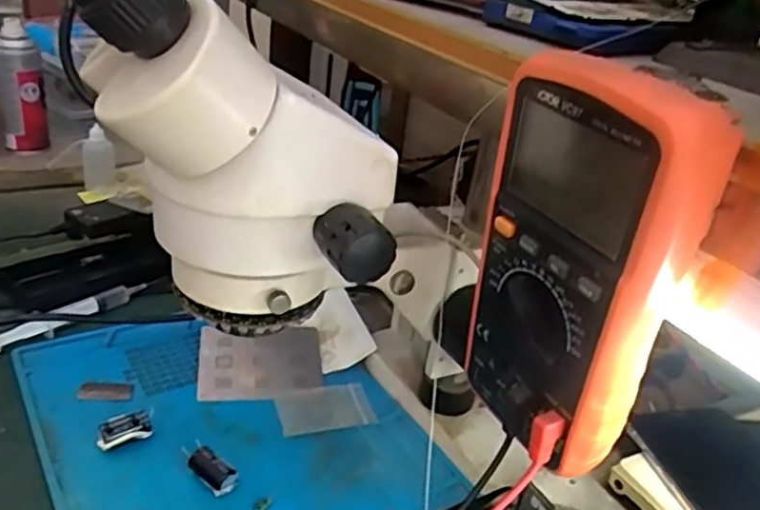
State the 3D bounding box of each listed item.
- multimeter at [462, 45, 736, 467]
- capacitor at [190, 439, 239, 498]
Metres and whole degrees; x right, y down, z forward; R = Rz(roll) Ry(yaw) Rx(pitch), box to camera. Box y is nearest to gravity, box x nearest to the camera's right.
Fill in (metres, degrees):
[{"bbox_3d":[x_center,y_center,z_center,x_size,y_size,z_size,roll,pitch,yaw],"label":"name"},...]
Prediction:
[{"bbox_3d":[0.086,0.007,0.286,0.048,0.169,0.088,-10,33,-29],"label":"multimeter"},{"bbox_3d":[-0.115,0.145,0.445,0.036,0.021,0.016,23,32,27],"label":"capacitor"}]

